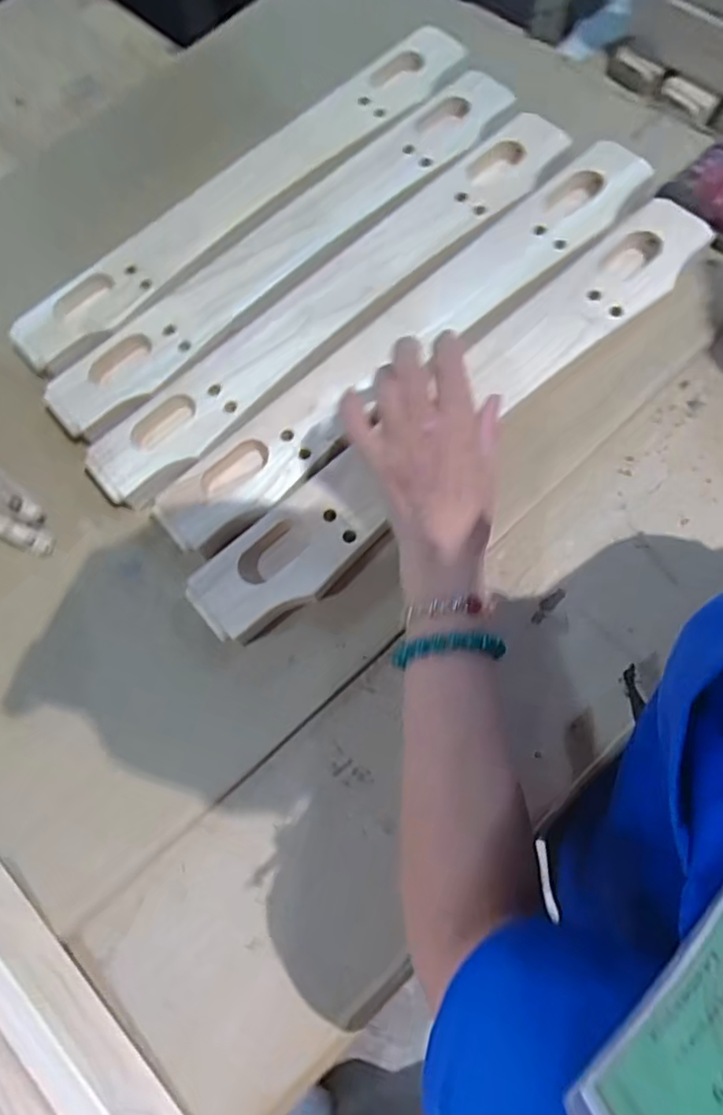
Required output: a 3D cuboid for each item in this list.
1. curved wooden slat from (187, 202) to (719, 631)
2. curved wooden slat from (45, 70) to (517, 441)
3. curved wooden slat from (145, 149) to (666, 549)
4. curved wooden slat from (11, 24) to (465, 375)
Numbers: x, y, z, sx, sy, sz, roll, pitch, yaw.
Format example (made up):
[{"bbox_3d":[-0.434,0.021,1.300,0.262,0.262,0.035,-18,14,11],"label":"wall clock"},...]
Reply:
[{"bbox_3d":[0.077,-0.116,0.447,0.467,0.025,0.071,-41,77,-9],"label":"curved wooden slat"},{"bbox_3d":[-0.057,-0.266,0.518,0.459,0.017,0.076,-42,71,-8],"label":"curved wooden slat"},{"bbox_3d":[0.044,-0.177,0.473,0.462,0.017,0.071,-40,77,-8],"label":"curved wooden slat"},{"bbox_3d":[-0.104,-0.330,0.544,0.458,0.028,0.073,-43,71,-8],"label":"curved wooden slat"}]

